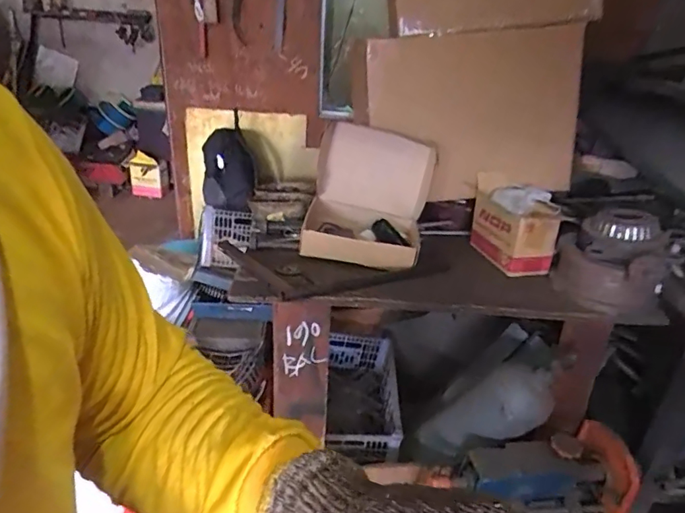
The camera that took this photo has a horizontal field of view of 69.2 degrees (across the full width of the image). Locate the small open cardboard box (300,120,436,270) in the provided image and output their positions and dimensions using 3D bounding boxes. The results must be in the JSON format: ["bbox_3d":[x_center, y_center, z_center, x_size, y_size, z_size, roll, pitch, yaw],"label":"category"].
[{"bbox_3d":[0.062,-0.143,1.216,0.298,0.270,0.261,6,25,5],"label":"small open cardboard box"}]

